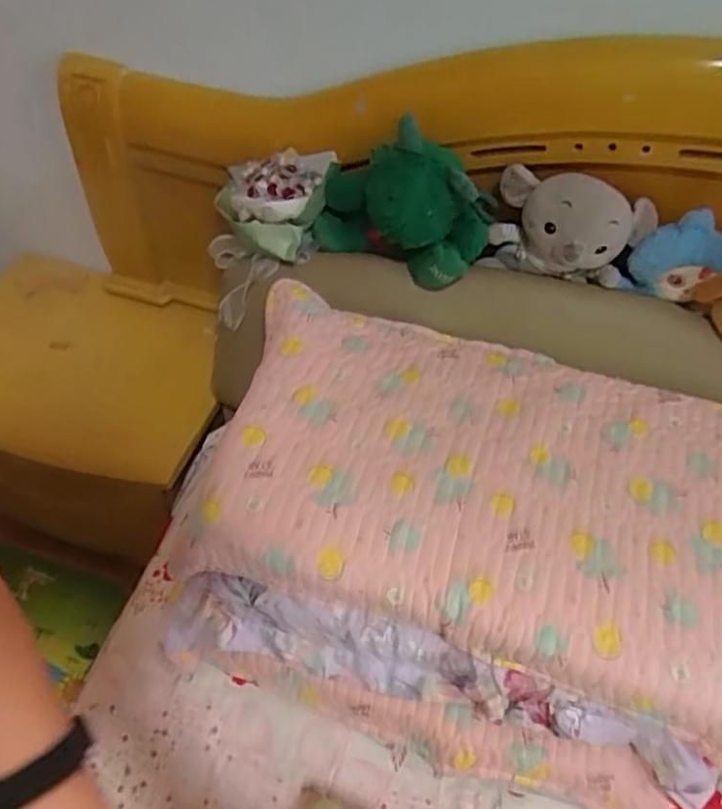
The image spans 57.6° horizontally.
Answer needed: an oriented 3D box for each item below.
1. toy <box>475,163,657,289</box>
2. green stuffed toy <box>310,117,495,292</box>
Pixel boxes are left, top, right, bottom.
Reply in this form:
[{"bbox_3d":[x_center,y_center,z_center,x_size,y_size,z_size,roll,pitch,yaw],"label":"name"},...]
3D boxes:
[{"bbox_3d":[0.274,-0.230,0.870,0.204,0.140,0.107,19,51,12],"label":"toy"},{"bbox_3d":[0.055,-0.257,0.885,0.240,0.196,0.114,8,49,3],"label":"green stuffed toy"}]

